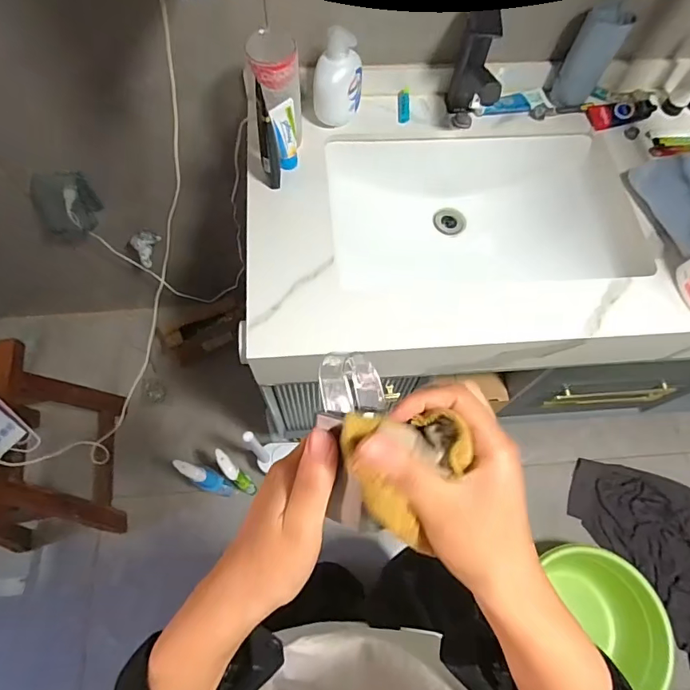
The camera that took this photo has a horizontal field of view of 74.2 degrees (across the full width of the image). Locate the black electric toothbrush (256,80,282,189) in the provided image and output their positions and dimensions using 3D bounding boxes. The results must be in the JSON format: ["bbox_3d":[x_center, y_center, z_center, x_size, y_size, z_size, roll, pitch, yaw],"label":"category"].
[{"bbox_3d":[-0.121,-0.319,0.714,0.028,0.191,0.030,-7,67,-5],"label":"black electric toothbrush"}]

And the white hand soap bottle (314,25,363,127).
[{"bbox_3d":[-0.012,-0.460,0.803,0.076,0.149,0.063,11,67,3],"label":"white hand soap bottle"}]

